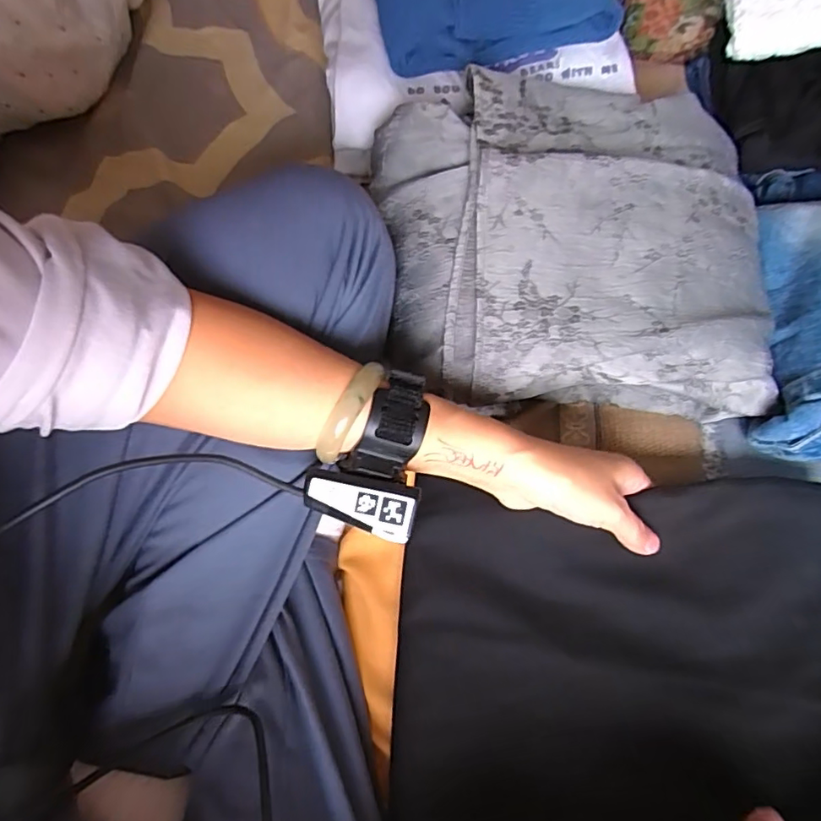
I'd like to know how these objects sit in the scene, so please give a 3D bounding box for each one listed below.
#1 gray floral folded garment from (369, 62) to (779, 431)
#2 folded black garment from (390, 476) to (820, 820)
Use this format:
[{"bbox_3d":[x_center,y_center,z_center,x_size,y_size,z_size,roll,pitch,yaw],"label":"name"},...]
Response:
[{"bbox_3d":[0.119,-0.128,0.423,0.285,0.102,0.247,-2,71,-1],"label":"gray floral folded garment"},{"bbox_3d":[0.150,0.167,0.362,0.312,0.020,0.234,0,71,0],"label":"folded black garment"}]

